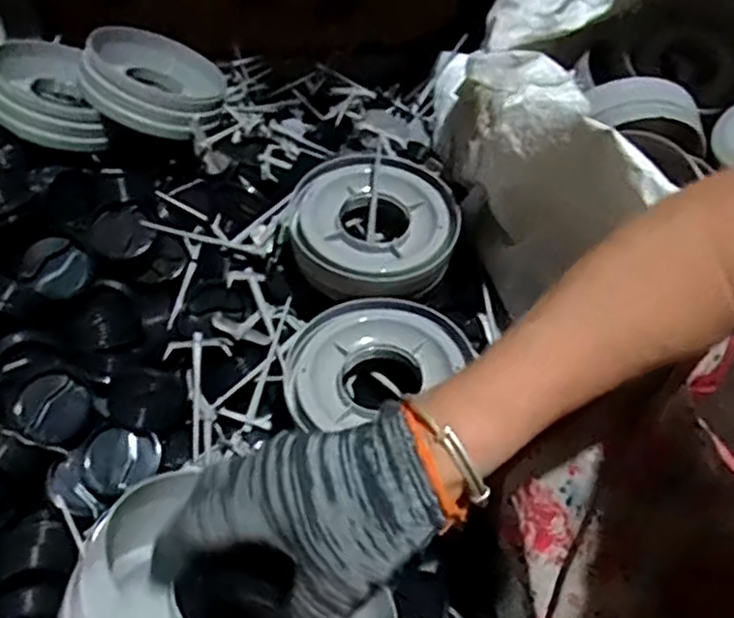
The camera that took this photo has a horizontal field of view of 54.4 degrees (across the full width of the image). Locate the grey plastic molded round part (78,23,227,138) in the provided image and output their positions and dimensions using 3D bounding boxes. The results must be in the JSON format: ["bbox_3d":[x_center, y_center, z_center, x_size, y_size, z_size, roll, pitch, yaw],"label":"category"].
[{"bbox_3d":[-0.246,-0.268,0.832,0.154,0.039,0.152,17,44,-18],"label":"grey plastic molded round part"}]

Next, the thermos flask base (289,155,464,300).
[{"bbox_3d":[0.007,-0.087,0.693,0.154,0.036,0.167,24,61,17],"label":"thermos flask base"}]

